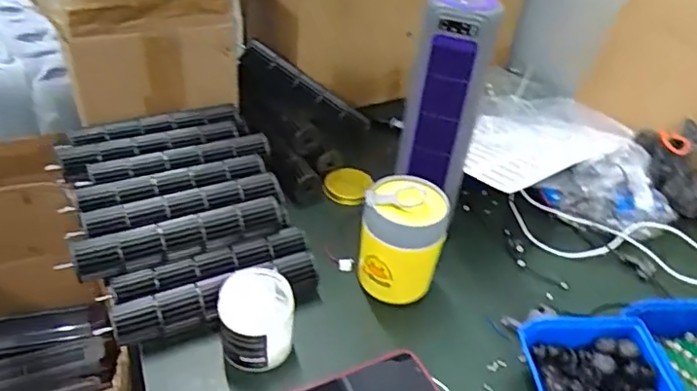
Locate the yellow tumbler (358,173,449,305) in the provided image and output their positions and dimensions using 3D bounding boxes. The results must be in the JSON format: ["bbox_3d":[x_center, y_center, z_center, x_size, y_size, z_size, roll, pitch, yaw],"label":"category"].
[{"bbox_3d":[0.059,0.054,0.682,0.089,0.139,0.083,4,39,-3],"label":"yellow tumbler"}]

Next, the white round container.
[{"bbox_3d":[-0.096,0.135,0.610,0.074,0.084,0.076,4,39,-3],"label":"white round container"}]

